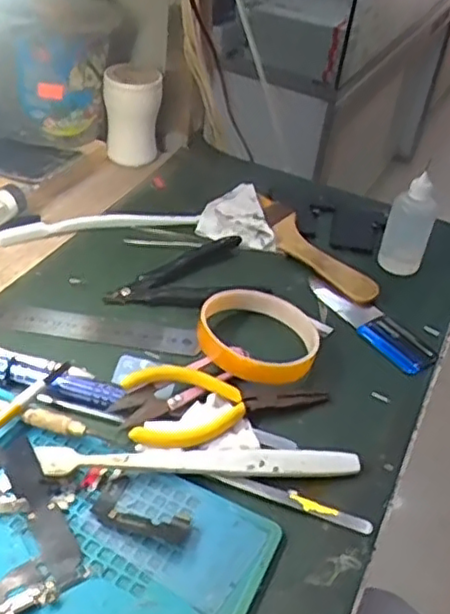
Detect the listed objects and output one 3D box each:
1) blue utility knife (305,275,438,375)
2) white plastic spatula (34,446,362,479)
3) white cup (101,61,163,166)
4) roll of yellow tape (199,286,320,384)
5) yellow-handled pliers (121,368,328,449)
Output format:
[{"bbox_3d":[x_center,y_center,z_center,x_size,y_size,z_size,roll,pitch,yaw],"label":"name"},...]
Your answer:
[{"bbox_3d":[0.108,0.009,0.496,0.034,0.005,0.114,-22,47,-31],"label":"blue utility knife"},{"bbox_3d":[-0.012,0.088,0.367,0.177,0.014,0.015,1,39,-8],"label":"white plastic spatula"},{"bbox_3d":[-0.088,-0.186,0.635,0.054,0.081,0.046,-1,40,-10],"label":"white cup"},{"bbox_3d":[0.023,0.019,0.452,0.081,0.026,0.075,5,39,-4],"label":"roll of yellow tape"},{"bbox_3d":[0.005,0.061,0.403,0.127,0.019,0.050,-2,40,-11],"label":"yellow-handled pliers"}]

